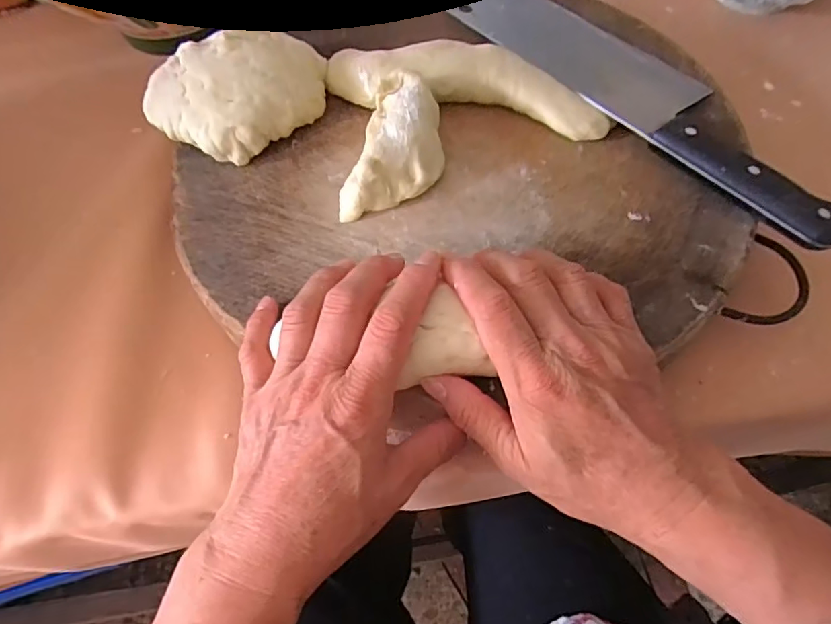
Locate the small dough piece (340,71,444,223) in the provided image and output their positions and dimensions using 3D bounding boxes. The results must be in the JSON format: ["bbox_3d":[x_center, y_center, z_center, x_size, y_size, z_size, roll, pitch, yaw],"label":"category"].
[{"bbox_3d":[-0.009,-0.096,0.320,0.047,0.034,0.092,16,63,10],"label":"small dough piece"}]

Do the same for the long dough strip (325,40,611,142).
[{"bbox_3d":[0.033,-0.150,0.354,0.183,0.020,0.053,12,63,8],"label":"long dough strip"}]

